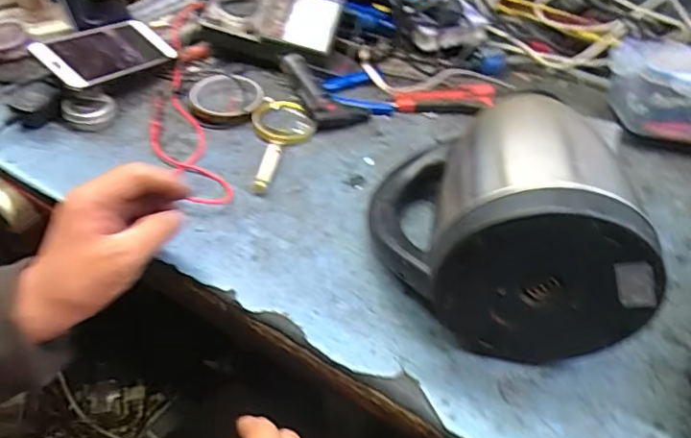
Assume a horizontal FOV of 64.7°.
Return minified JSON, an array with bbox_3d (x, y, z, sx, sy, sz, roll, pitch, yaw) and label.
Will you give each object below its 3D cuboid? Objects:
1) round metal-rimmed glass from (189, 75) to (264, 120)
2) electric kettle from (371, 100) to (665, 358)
[{"bbox_3d":[-0.143,-0.149,0.658,0.083,0.015,0.093,-1,46,-6],"label":"round metal-rimmed glass"},{"bbox_3d":[0.121,-0.016,0.445,0.180,0.156,0.204,6,45,1],"label":"electric kettle"}]

